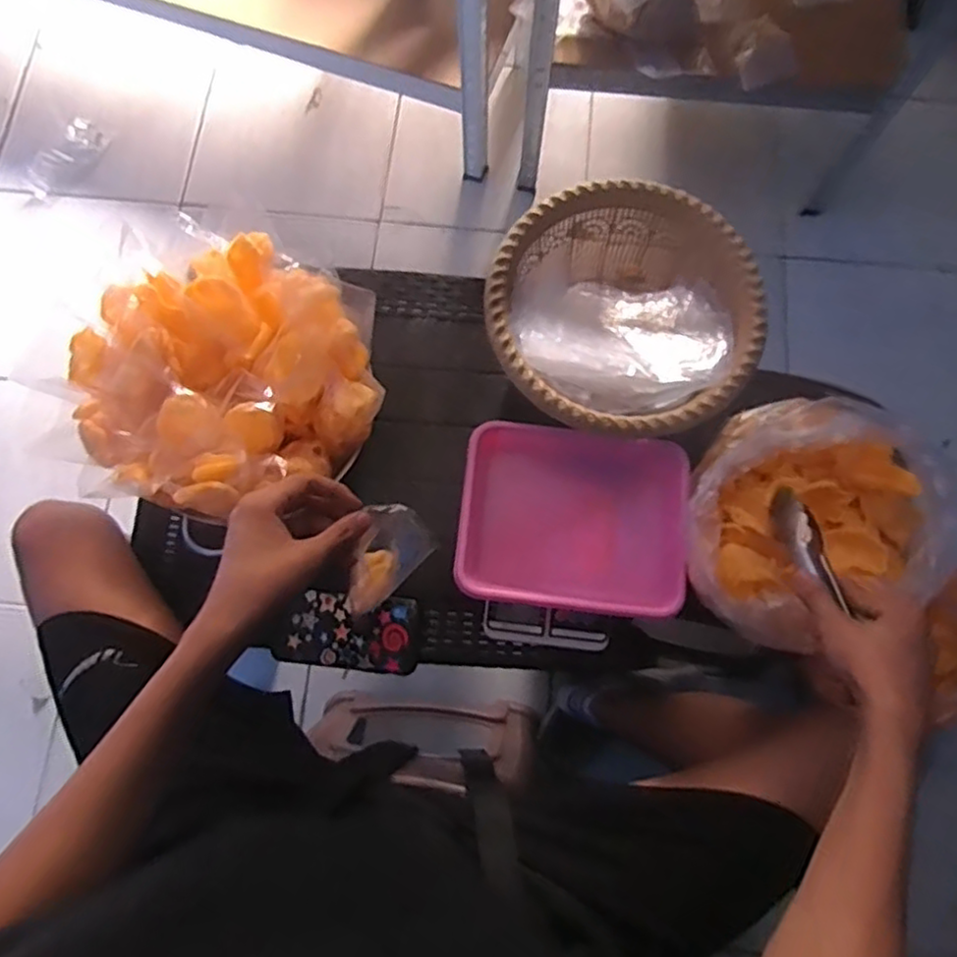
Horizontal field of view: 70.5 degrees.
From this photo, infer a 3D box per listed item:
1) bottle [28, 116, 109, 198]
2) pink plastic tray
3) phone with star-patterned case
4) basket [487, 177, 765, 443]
[{"bbox_3d":[-0.852,-0.659,1.408,0.075,0.070,0.196,28,77,7],"label":"bottle"},{"bbox_3d":[0.097,0.039,0.695,0.223,0.036,0.182,6,75,1],"label":"pink plastic tray"},{"bbox_3d":[-0.134,0.160,0.709,0.142,0.014,0.075,7,75,2],"label":"phone with star-patterned case"},{"bbox_3d":[0.145,-0.158,0.721,0.256,0.121,0.258,0,75,0],"label":"basket"}]

